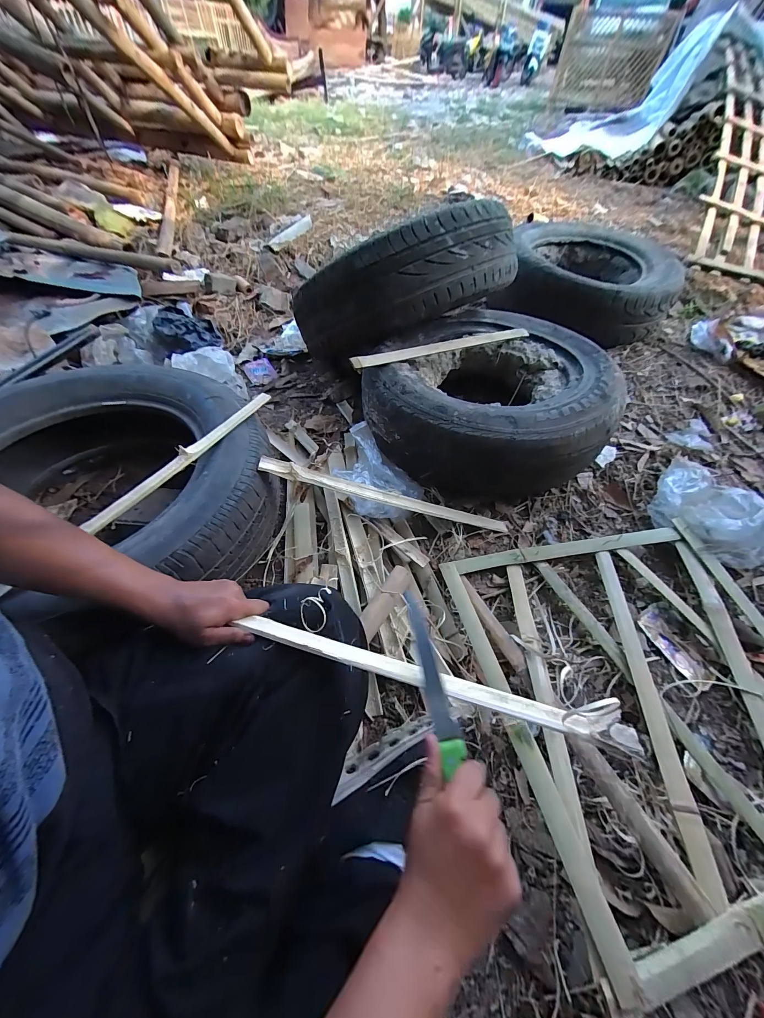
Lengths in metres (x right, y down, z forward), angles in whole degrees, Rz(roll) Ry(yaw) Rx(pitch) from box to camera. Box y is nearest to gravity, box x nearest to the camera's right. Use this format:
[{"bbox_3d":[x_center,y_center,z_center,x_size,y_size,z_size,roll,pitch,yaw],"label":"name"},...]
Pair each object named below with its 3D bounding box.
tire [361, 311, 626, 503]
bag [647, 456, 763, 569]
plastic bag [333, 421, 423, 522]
[{"bbox_3d":[0.242,-0.280,0.817,0.521,0.186,0.531,12,53,6],"label":"tire"},{"bbox_3d":[0.680,0.011,0.686,0.153,0.099,0.230,-38,63,-27],"label":"bag"},{"bbox_3d":[-0.009,-0.072,0.676,0.152,0.099,0.183,-32,61,-24],"label":"plastic bag"}]

